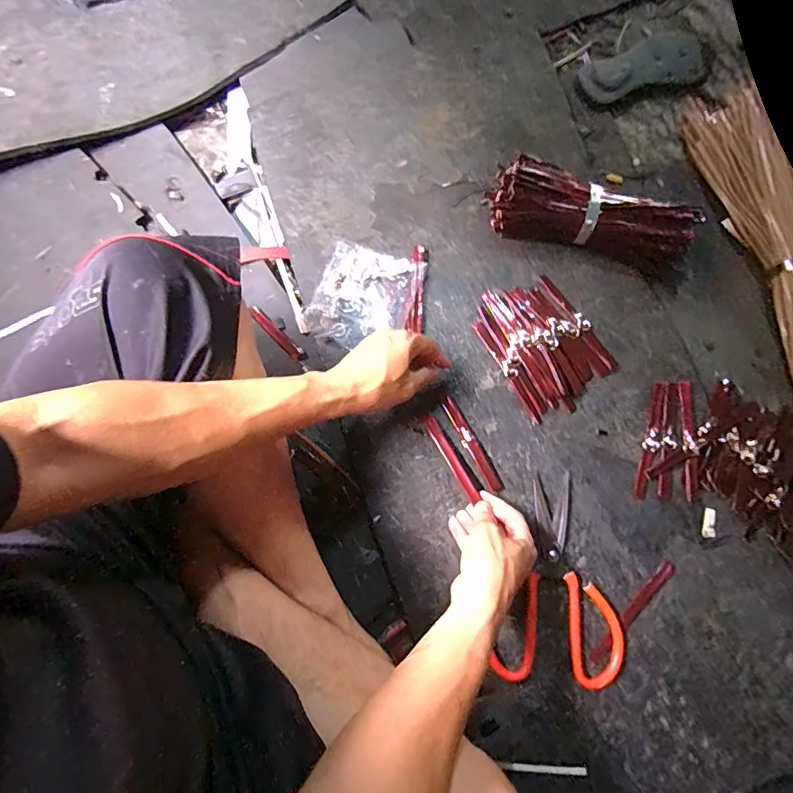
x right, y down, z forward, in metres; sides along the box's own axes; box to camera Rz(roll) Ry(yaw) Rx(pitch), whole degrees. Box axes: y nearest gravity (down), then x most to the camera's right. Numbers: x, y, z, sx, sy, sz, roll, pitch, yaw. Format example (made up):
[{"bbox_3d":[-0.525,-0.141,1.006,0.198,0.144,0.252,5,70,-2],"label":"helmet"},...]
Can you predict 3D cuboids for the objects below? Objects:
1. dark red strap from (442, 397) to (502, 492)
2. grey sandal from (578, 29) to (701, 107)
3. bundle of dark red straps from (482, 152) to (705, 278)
[{"bbox_3d":[0.088,0.056,0.560,0.015,0.008,0.118,-28,79,-6],"label":"dark red strap"},{"bbox_3d":[0.364,-0.491,0.708,0.208,0.010,0.081,-17,82,-7],"label":"grey sandal"},{"bbox_3d":[0.240,-0.225,0.600,0.257,0.052,0.081,17,78,4],"label":"bundle of dark red straps"}]

